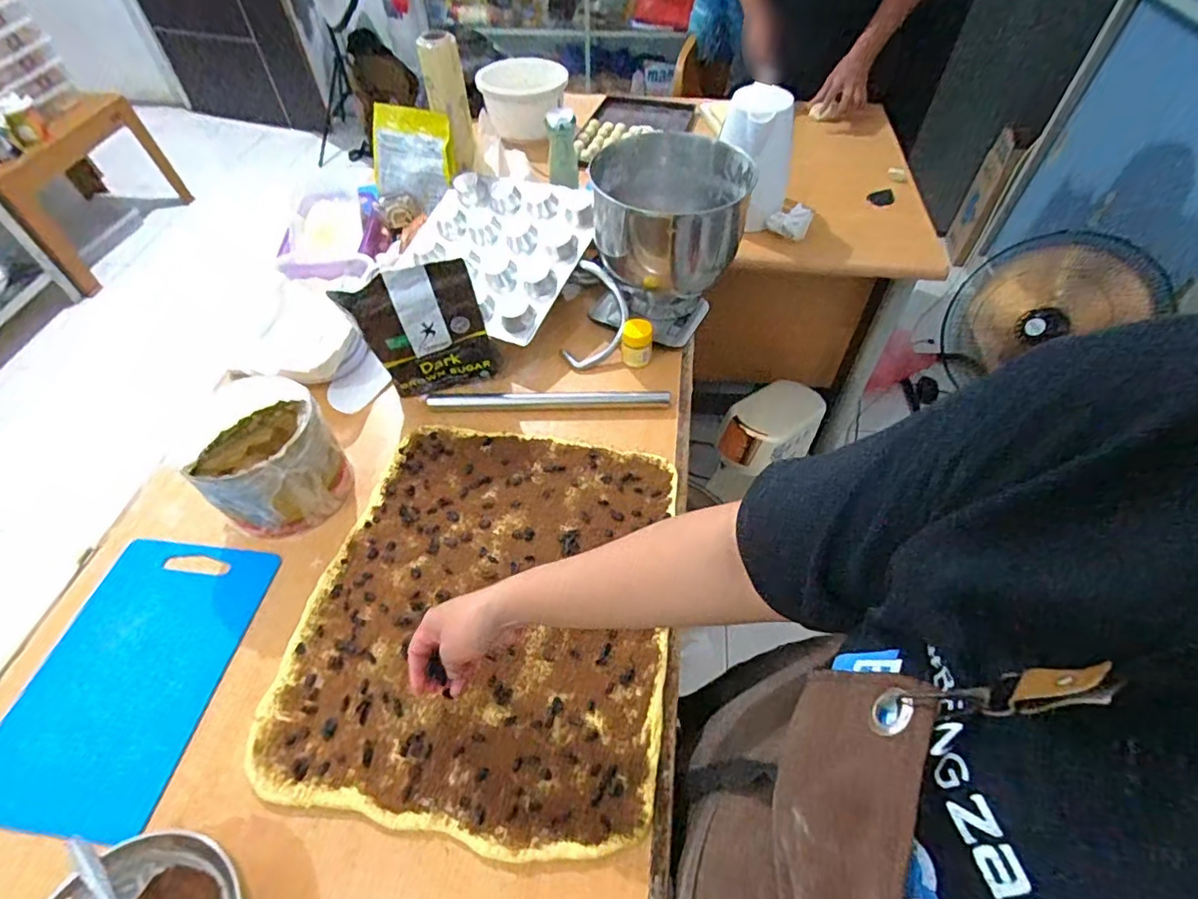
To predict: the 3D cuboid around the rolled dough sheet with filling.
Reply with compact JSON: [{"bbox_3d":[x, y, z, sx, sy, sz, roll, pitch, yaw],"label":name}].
[{"bbox_3d":[-0.122,0.167,0.645,0.394,0.015,0.451,7,52,6],"label":"rolled dough sheet with filling"}]

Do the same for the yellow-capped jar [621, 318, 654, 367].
[{"bbox_3d":[0.057,-0.163,0.851,0.046,0.060,0.039,1,52,2],"label":"yellow-capped jar"}]

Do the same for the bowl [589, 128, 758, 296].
[{"bbox_3d":[0.106,-0.344,0.862,0.217,0.172,0.202,0,52,0],"label":"bowl"}]

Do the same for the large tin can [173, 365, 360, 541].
[{"bbox_3d":[-0.395,0.003,0.686,0.134,0.151,0.146,-15,53,-11],"label":"large tin can"}]

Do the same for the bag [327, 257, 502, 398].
[{"bbox_3d":[-0.241,-0.159,0.771,0.178,0.186,0.046,-15,53,-11],"label":"bag"}]

